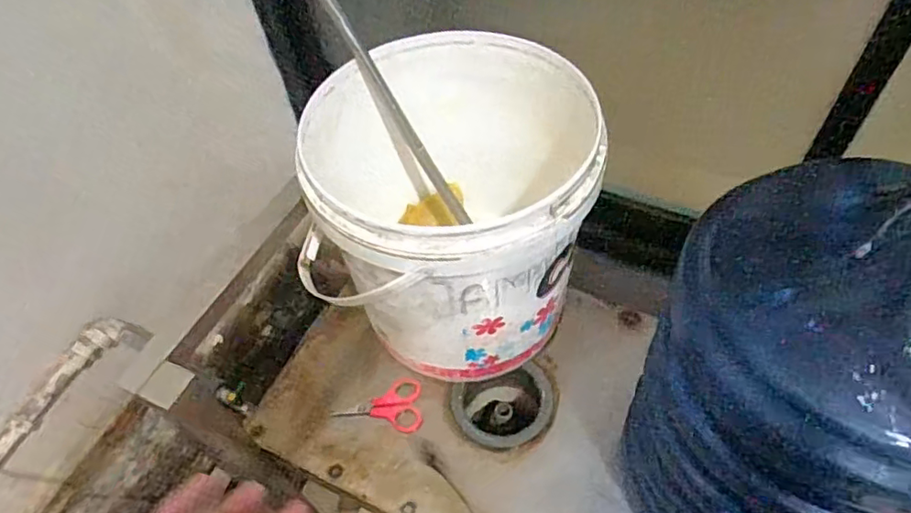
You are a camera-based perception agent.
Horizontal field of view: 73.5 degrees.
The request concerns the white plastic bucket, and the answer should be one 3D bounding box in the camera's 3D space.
[{"bbox_3d":[0.006,-0.050,0.729,0.293,0.297,0.313,-3,55,4],"label":"white plastic bucket"}]

